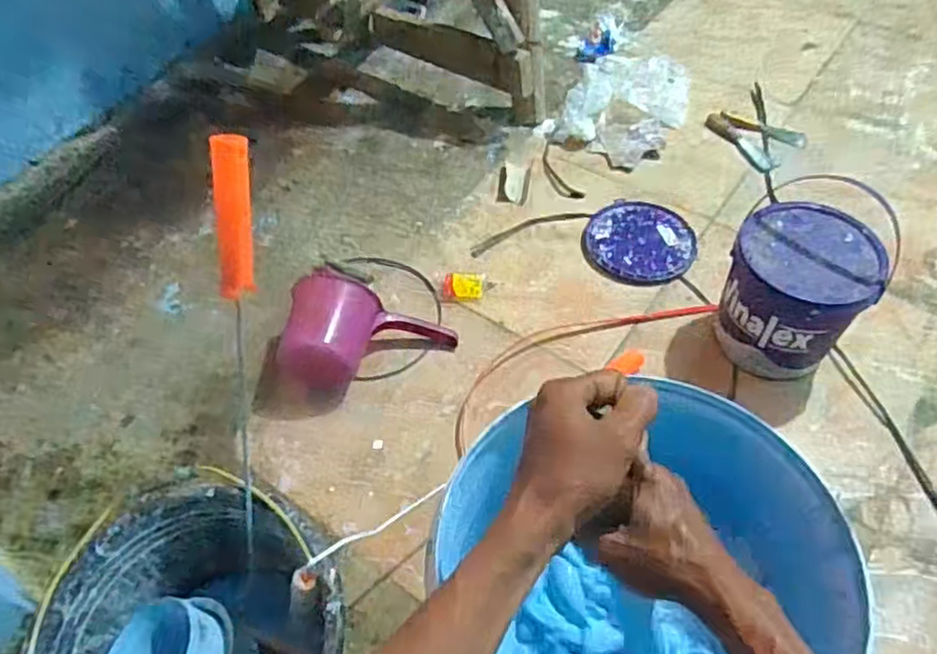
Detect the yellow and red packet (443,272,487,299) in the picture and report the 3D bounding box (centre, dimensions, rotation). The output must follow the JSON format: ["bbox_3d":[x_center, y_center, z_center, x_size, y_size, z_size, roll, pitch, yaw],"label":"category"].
[{"bbox_3d":[-0.008,-0.070,1.133,0.067,0.017,0.045,1,52,4],"label":"yellow and red packet"}]

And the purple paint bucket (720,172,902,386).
[{"bbox_3d":[0.461,-0.053,0.964,0.182,0.218,0.188,-1,52,2],"label":"purple paint bucket"}]

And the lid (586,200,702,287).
[{"bbox_3d":[0.298,-0.150,1.185,0.182,0.016,0.174,-1,52,2],"label":"lid"}]

